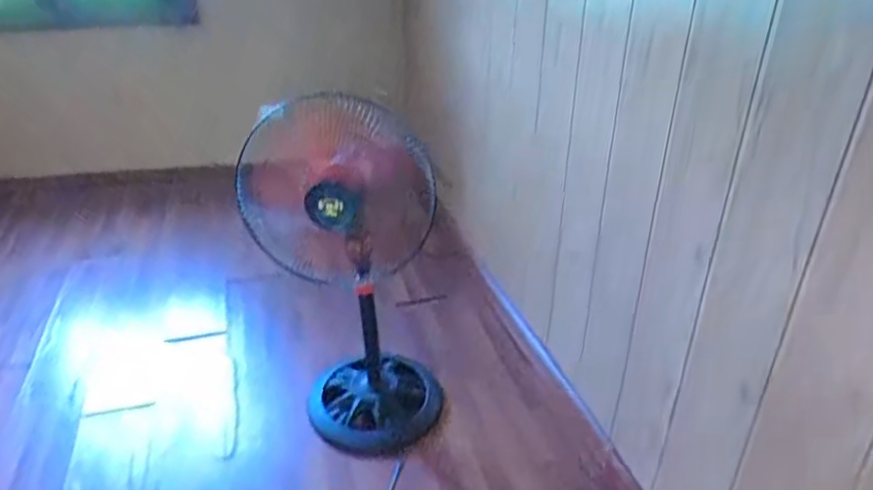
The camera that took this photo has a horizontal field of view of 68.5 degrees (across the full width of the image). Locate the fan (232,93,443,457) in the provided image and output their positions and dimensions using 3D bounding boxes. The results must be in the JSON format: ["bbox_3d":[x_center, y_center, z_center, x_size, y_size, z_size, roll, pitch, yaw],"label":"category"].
[{"bbox_3d":[-0.211,0.095,1.650,0.434,0.934,0.396,-8,26,-8],"label":"fan"}]

